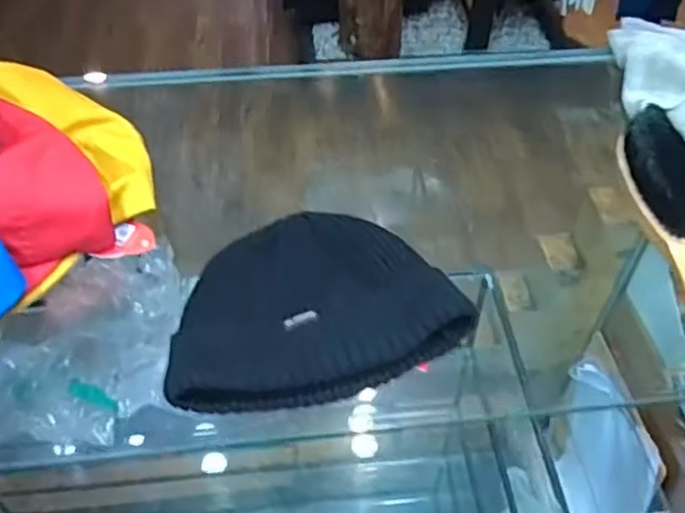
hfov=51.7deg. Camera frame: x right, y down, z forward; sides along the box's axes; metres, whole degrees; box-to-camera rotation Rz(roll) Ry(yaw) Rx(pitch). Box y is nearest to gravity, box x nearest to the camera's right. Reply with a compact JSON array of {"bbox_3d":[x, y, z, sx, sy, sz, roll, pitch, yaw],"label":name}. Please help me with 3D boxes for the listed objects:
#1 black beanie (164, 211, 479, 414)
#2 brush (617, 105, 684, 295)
[{"bbox_3d":[-0.025,0.032,0.475,0.187,0.030,0.131,-16,51,-15],"label":"black beanie"},{"bbox_3d":[0.249,-0.024,0.522,0.047,0.043,0.246,1,49,0],"label":"brush"}]

